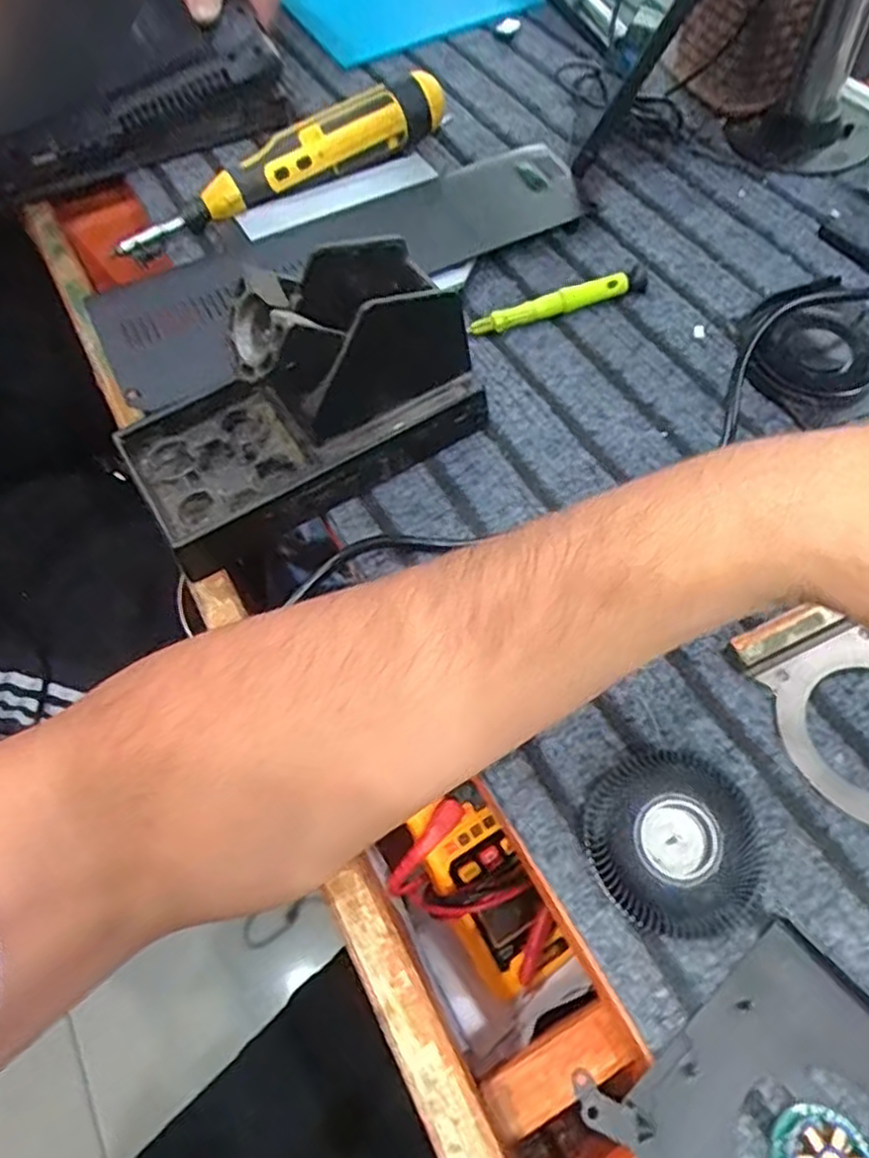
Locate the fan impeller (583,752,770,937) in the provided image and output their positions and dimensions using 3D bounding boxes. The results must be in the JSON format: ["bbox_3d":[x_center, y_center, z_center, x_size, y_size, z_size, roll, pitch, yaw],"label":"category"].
[{"bbox_3d":[0.084,0.089,0.257,0.059,0.011,0.059,-1,59,2],"label":"fan impeller"}]

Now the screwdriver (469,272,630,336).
[{"bbox_3d":[0.061,-0.147,0.397,0.088,0.014,0.010,-17,60,-8],"label":"screwdriver"}]

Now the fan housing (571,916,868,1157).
[{"bbox_3d":[0.107,0.158,0.216,0.084,0.007,0.087,-38,64,-18],"label":"fan housing"}]

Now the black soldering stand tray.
[{"bbox_3d":[-0.064,-0.084,0.328,0.158,0.082,0.083,-29,62,-14],"label":"black soldering stand tray"}]

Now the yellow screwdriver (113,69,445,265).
[{"bbox_3d":[-0.089,-0.249,0.451,0.214,0.047,0.034,-25,61,-12],"label":"yellow screwdriver"}]

